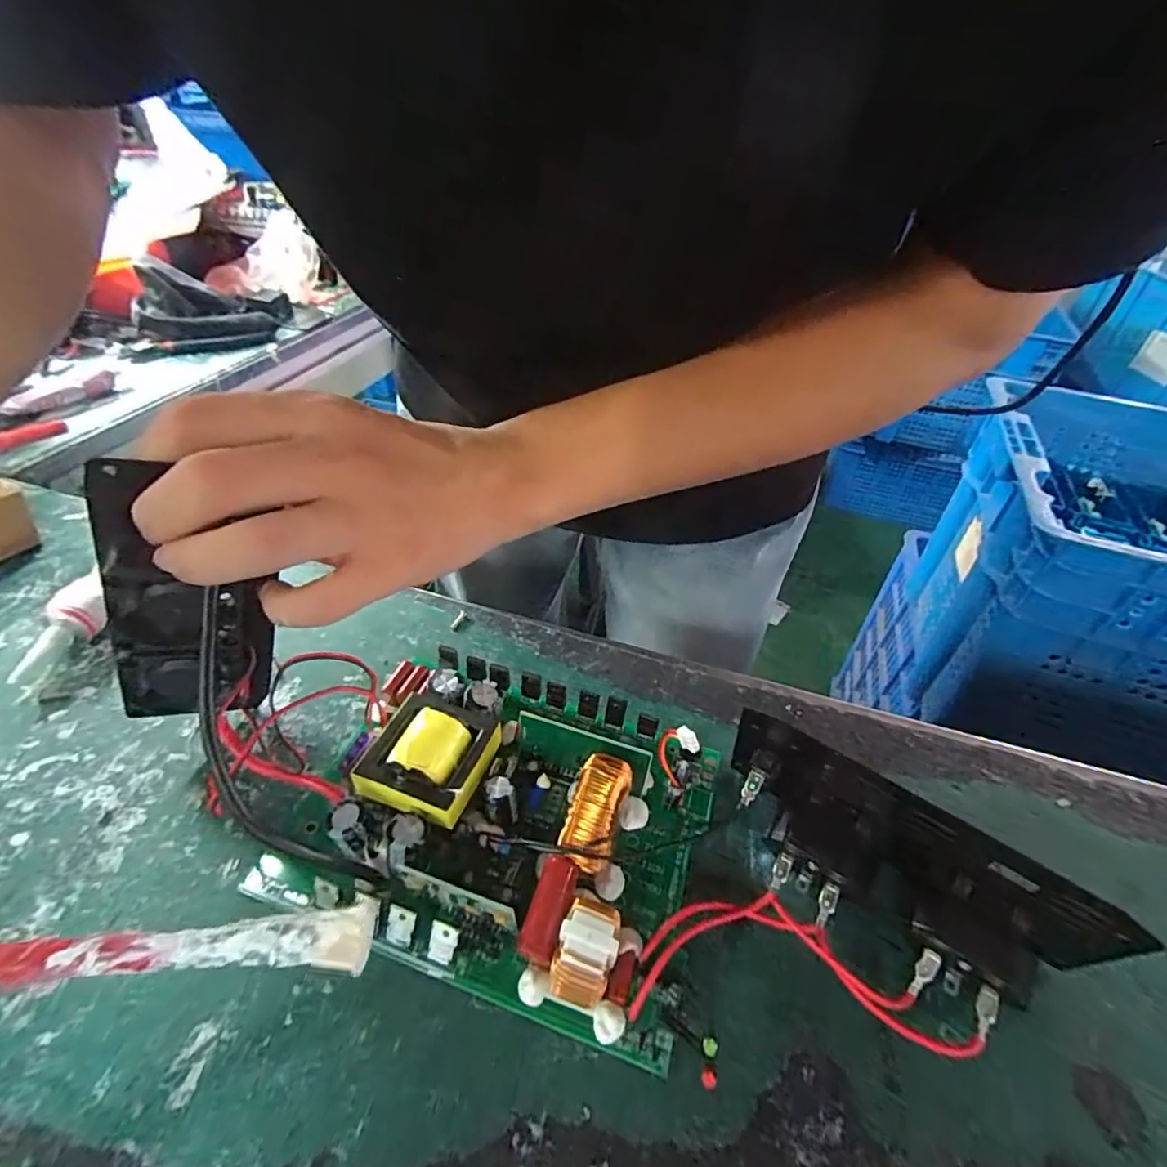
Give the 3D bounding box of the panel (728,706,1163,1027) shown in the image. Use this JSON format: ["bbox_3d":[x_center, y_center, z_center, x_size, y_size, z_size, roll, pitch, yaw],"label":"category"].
[{"bbox_3d":[0.115,0.108,0.218,0.136,0.045,0.047,30,47,29],"label":"panel"}]

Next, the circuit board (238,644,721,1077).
[{"bbox_3d":[-0.031,0.088,0.244,0.170,0.047,0.135,15,42,12],"label":"circuit board"}]

